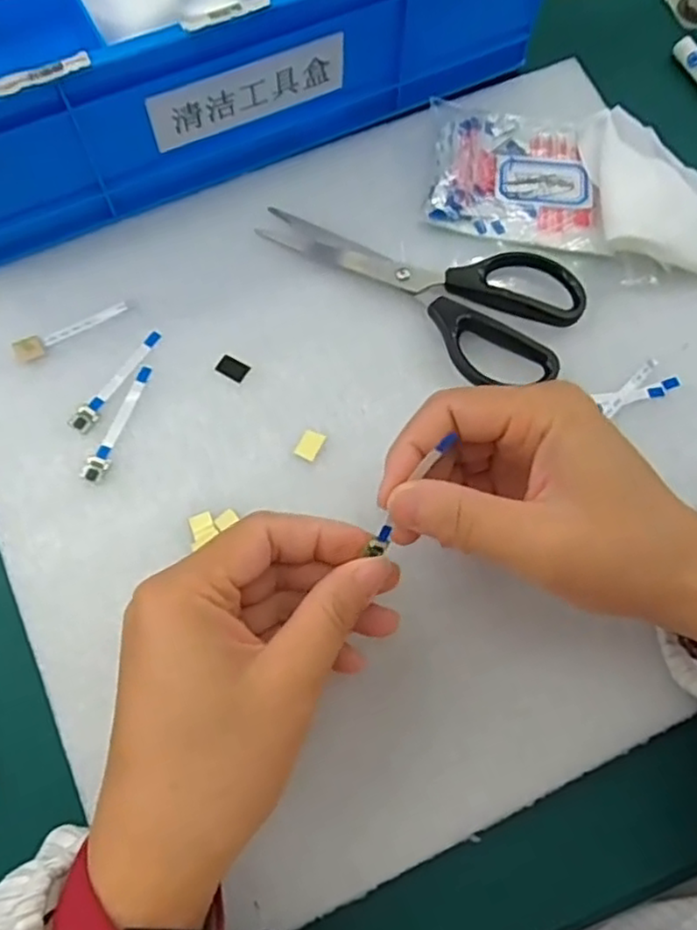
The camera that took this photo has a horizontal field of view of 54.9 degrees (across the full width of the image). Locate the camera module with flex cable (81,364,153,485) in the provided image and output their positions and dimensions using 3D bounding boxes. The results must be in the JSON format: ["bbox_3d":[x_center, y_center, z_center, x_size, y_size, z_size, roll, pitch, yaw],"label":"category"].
[{"bbox_3d":[-0.106,-0.020,0.310,0.010,0.004,0.060,22,75,4],"label":"camera module with flex cable"}]

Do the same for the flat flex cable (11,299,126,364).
[{"bbox_3d":[-0.133,-0.065,0.323,0.055,0.004,0.011,-26,77,-9],"label":"flat flex cable"}]

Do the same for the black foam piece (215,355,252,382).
[{"bbox_3d":[-0.055,-0.046,0.322,0.014,0.004,0.010,30,73,5],"label":"black foam piece"}]

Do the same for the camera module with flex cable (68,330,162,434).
[{"bbox_3d":[-0.109,-0.040,0.316,0.010,0.004,0.060,33,76,7],"label":"camera module with flex cable"}]

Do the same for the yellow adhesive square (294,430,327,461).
[{"bbox_3d":[-0.018,-0.010,0.311,0.010,0.004,0.014,26,75,6],"label":"yellow adhesive square"}]

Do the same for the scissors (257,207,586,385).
[{"bbox_3d":[0.034,-0.094,0.333,0.159,0.011,0.068,25,75,5],"label":"scissors"}]

